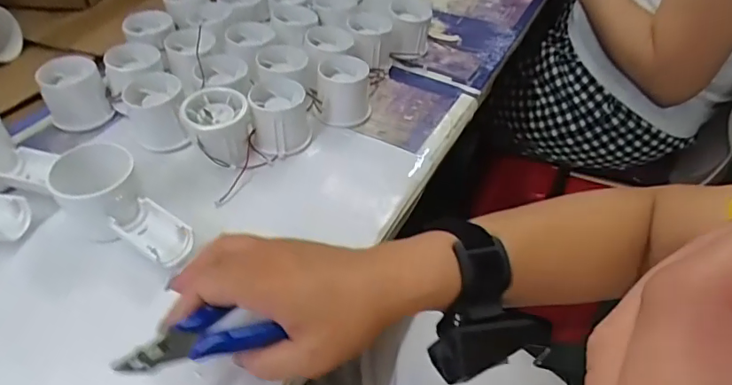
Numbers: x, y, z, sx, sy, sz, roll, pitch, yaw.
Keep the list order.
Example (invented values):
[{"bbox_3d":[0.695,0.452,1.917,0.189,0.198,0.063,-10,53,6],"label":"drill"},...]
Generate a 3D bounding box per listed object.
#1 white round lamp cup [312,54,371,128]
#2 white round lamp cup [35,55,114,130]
[{"bbox_3d":[-0.024,-0.102,0.497,0.054,0.049,0.056,2,46,-3],"label":"white round lamp cup"},{"bbox_3d":[-0.278,-0.096,0.475,0.051,0.052,0.050,2,46,-3],"label":"white round lamp cup"}]

